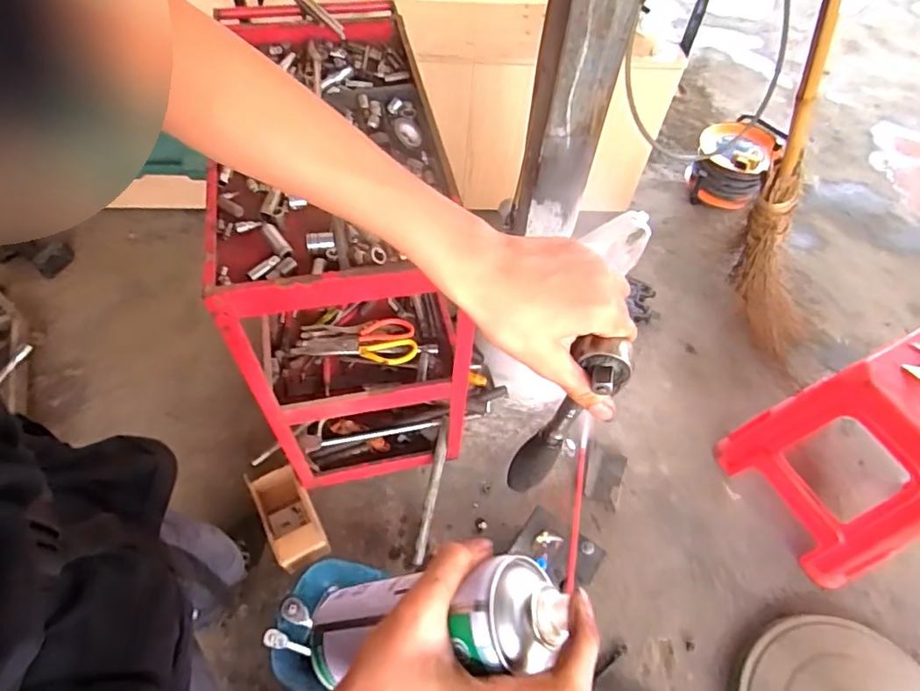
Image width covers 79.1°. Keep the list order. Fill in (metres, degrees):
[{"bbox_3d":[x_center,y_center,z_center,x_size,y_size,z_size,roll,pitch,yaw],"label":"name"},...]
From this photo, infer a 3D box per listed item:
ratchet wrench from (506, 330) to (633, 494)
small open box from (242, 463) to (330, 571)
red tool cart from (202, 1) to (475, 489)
[{"bbox_3d":[0.073,0.067,0.434,0.036,0.217,0.029,34,55,11],"label":"ratchet wrench"},{"bbox_3d":[-0.386,0.400,1.272,0.113,0.104,0.226,-25,61,-18],"label":"small open box"},{"bbox_3d":[-0.234,-0.170,1.184,0.368,0.697,0.716,-9,57,-9],"label":"red tool cart"}]

